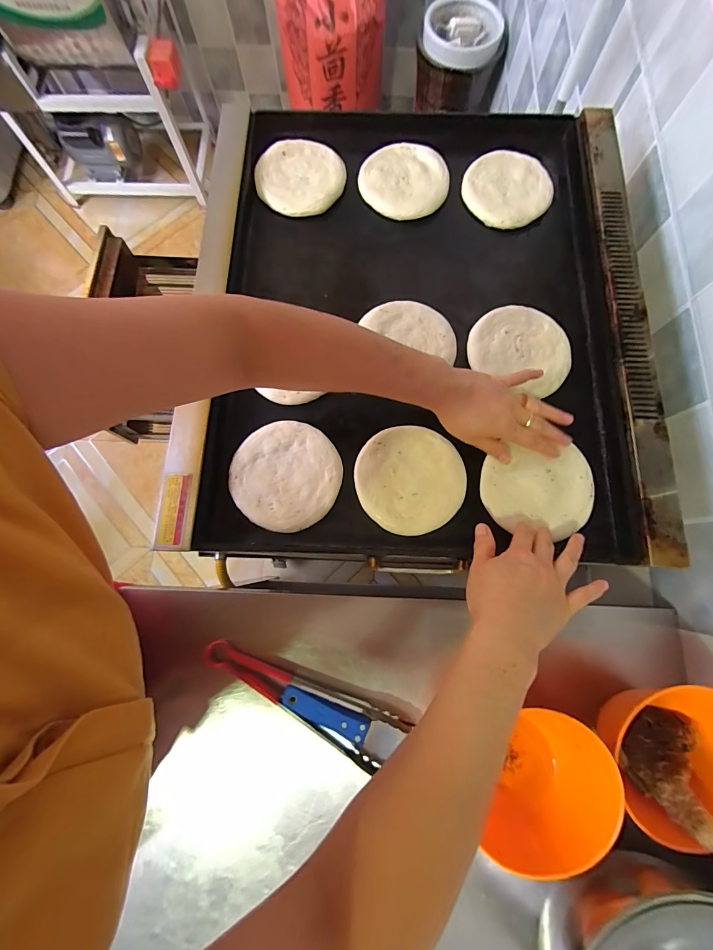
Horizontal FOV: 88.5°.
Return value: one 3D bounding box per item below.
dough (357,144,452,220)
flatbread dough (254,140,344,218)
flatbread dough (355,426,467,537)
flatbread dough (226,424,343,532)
[{"bbox_3d":[0.073,-0.436,0.540,0.123,0.017,0.121,0,77,0],"label":"dough"},{"bbox_3d":[-0.082,-0.442,0.539,0.124,0.014,0.126,0,80,-1],"label":"flatbread dough"},{"bbox_3d":[0.064,0.004,0.437,0.128,0.009,0.125,0,77,0],"label":"flatbread dough"},{"bbox_3d":[-0.084,0.000,0.437,0.128,0.010,0.130,0,77,0],"label":"flatbread dough"}]

